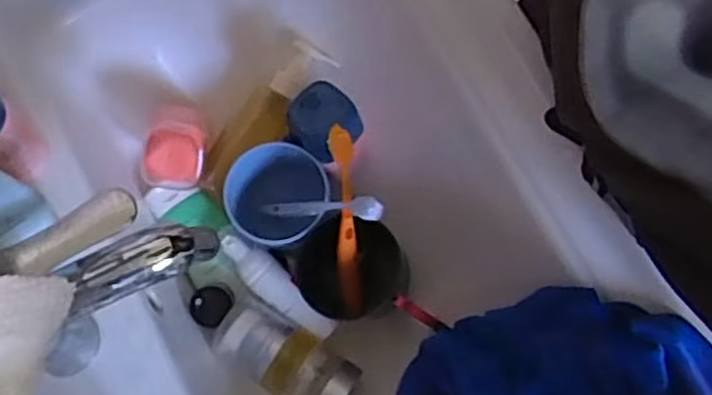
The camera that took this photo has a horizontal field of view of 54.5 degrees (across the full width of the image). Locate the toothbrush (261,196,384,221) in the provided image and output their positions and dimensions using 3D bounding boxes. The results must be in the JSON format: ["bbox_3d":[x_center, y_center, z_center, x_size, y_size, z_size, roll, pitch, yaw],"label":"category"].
[{"bbox_3d":[-0.036,0.010,0.576,0.019,0.169,0.015,26,74,-32],"label":"toothbrush"}]

